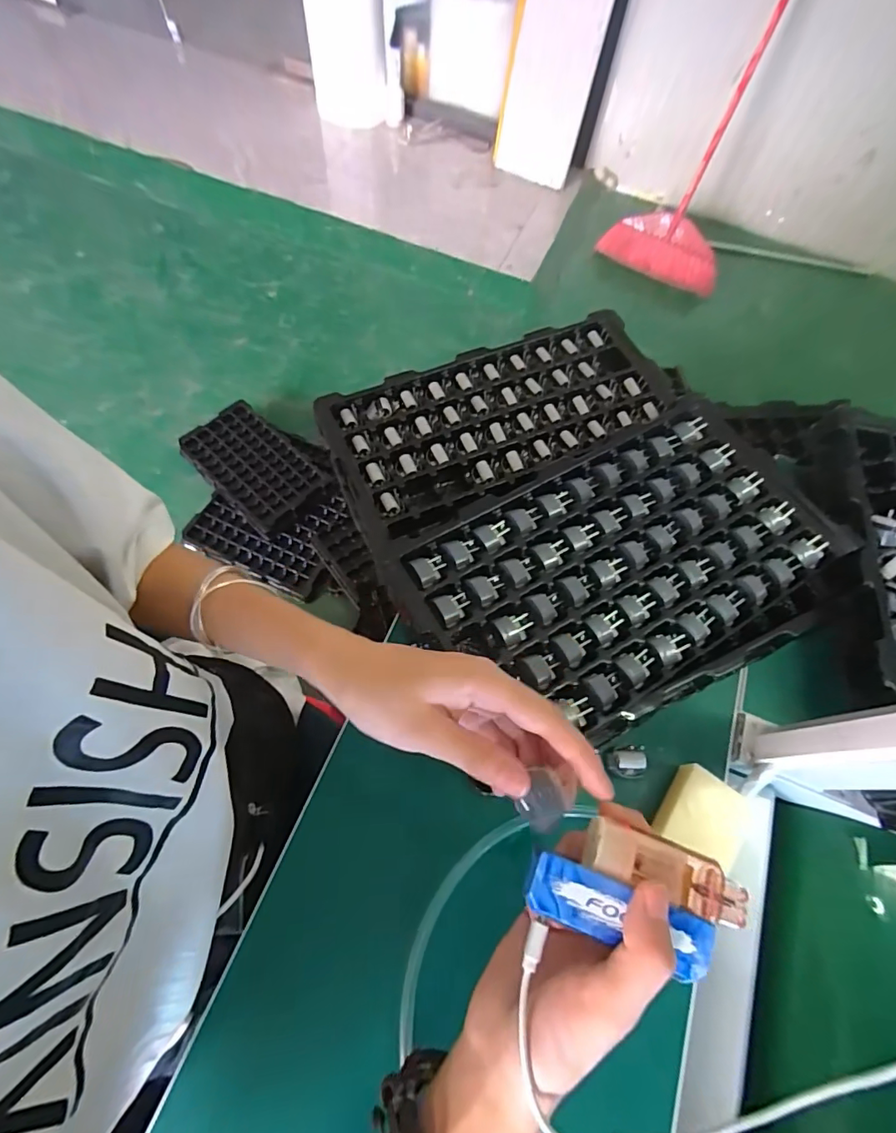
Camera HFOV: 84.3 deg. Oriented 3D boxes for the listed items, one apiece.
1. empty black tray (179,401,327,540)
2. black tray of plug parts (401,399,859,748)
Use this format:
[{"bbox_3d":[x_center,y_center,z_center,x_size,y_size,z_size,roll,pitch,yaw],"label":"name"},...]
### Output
[{"bbox_3d":[-0.519,-0.277,1.313,0.372,0.025,0.223,41,69,15],"label":"empty black tray"},{"bbox_3d":[0.149,0.003,0.415,0.346,0.038,0.205,-26,69,-15],"label":"black tray of plug parts"}]

